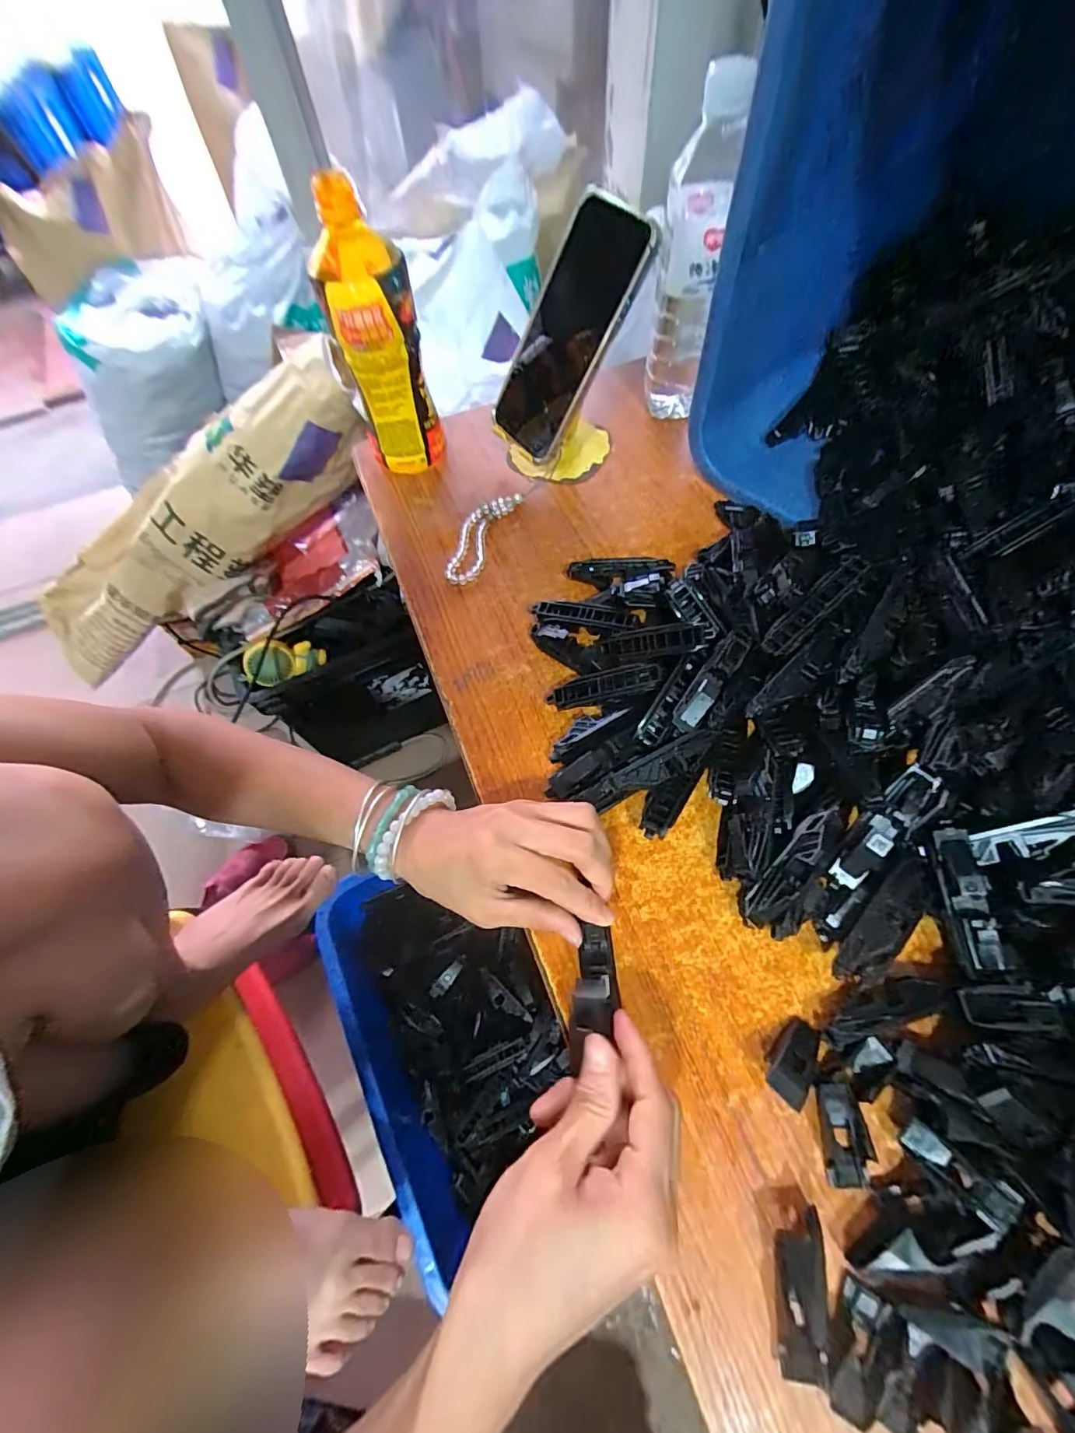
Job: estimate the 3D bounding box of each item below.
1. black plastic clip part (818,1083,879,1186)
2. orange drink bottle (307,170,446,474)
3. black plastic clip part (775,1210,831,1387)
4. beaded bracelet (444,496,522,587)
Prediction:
[{"bbox_3d":[0.145,0.198,0.239,0.019,0.009,0.040,3,62,5],"label":"black plastic clip part"},{"bbox_3d":[-0.129,-0.300,0.413,0.064,0.182,0.076,-20,63,-7],"label":"orange drink bottle"},{"bbox_3d":[0.112,0.244,0.215,0.017,0.013,0.054,7,63,7],"label":"black plastic clip part"},{"bbox_3d":[-0.052,-0.156,0.436,0.038,0.009,0.104,20,65,14],"label":"beaded bracelet"}]

